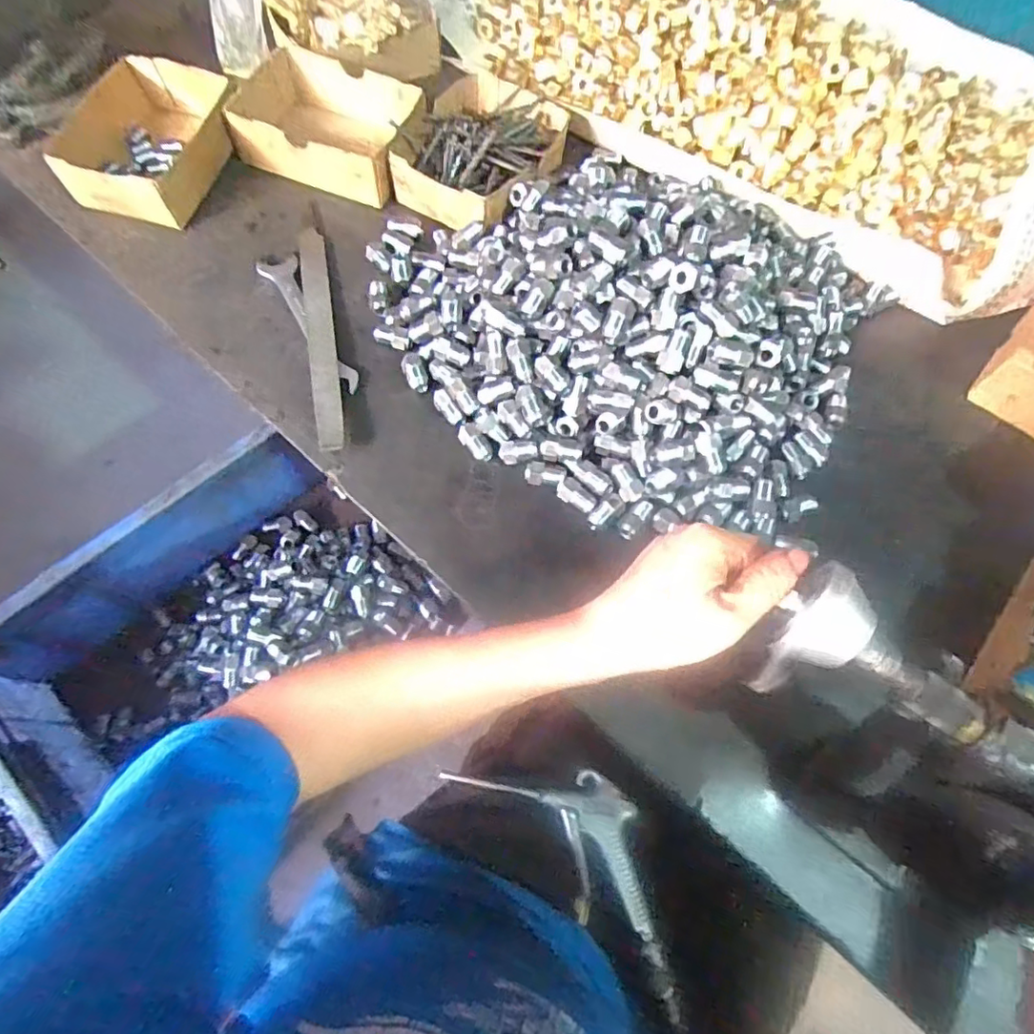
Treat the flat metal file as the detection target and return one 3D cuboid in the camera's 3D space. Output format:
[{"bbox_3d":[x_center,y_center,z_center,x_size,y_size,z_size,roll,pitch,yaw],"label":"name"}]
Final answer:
[{"bbox_3d":[-0.181,-0.185,0.539,0.023,0.011,0.273,-9,68,-7],"label":"flat metal file"}]

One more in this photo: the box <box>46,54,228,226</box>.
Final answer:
[{"bbox_3d":[-0.365,-0.389,0.596,0.141,0.053,0.192,16,67,4],"label":"box"}]

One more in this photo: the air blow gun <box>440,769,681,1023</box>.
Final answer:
[{"bbox_3d":[0.061,0.281,0.505,0.245,0.021,0.096,42,71,14],"label":"air blow gun"}]

